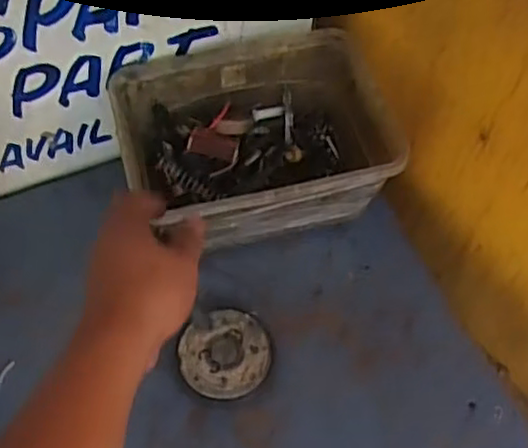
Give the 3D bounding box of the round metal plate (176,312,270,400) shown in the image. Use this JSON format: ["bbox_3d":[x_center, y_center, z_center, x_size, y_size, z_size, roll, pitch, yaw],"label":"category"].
[{"bbox_3d":[-0.037,0.127,0.668,0.085,0.009,0.085,-8,58,-9],"label":"round metal plate"}]

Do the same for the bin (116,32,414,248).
[{"bbox_3d":[-0.011,-0.075,0.733,0.256,0.124,0.197,-12,58,-8],"label":"bin"}]

